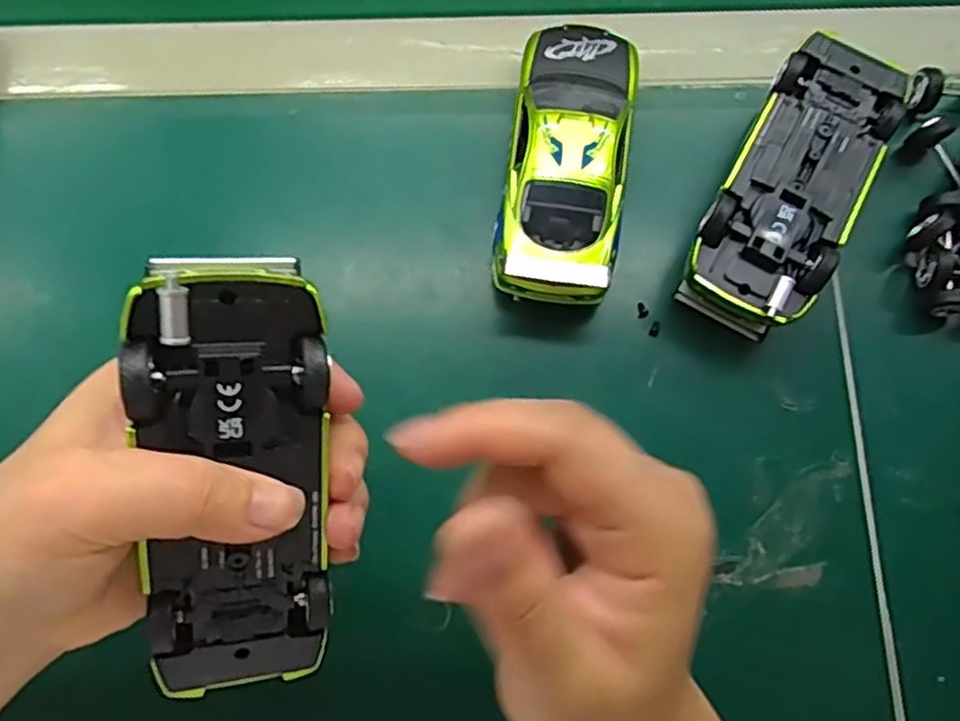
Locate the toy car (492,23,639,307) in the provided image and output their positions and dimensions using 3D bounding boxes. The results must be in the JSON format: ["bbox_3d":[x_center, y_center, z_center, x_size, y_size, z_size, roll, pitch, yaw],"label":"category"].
[{"bbox_3d":[0.038,-0.086,0.310,0.050,0.041,0.122,9,77,1],"label":"toy car"}]

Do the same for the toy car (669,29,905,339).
[{"bbox_3d":[0.132,-0.074,0.307,0.053,0.042,0.125,28,78,5],"label":"toy car"}]

